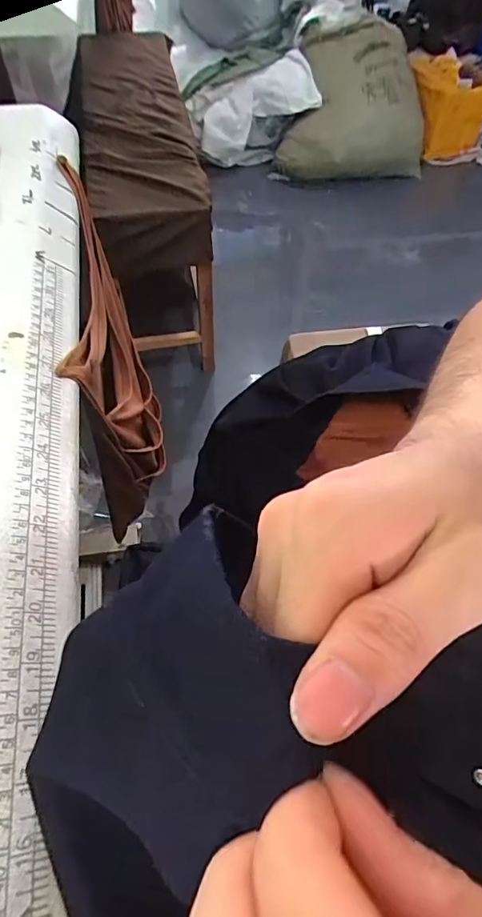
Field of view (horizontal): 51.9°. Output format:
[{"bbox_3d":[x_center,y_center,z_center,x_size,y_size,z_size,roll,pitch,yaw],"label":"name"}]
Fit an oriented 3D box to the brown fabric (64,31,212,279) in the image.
[{"bbox_3d":[-0.226,-0.682,1.081,0.218,0.165,0.644,-9,59,-7],"label":"brown fabric"}]

